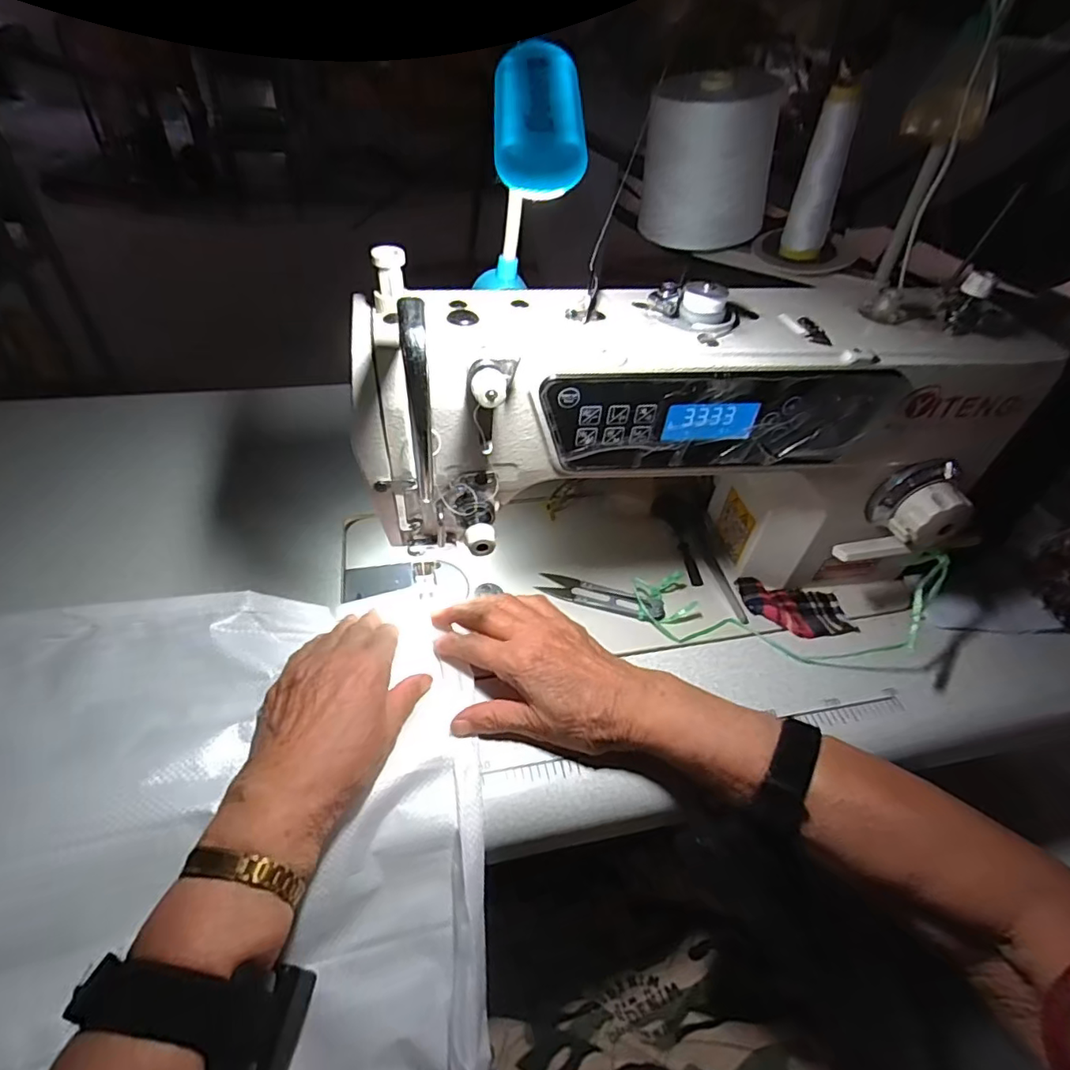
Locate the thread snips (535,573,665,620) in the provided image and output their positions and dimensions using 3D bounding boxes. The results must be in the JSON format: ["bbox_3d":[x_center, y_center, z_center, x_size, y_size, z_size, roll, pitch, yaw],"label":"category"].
[{"bbox_3d":[0.054,0.049,0.456,0.102,0.013,0.024,16,46,10],"label":"thread snips"}]

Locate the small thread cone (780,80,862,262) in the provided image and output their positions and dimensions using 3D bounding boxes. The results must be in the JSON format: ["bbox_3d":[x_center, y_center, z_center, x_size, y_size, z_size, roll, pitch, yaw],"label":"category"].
[{"bbox_3d":[0.323,-0.392,0.637,0.050,0.182,0.041,21,47,15],"label":"small thread cone"}]

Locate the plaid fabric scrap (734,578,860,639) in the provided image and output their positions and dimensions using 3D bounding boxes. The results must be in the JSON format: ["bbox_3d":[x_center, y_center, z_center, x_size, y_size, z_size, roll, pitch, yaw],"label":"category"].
[{"bbox_3d":[0.213,0.059,0.459,0.086,0.011,0.048,6,45,1],"label":"plaid fabric scrap"}]

